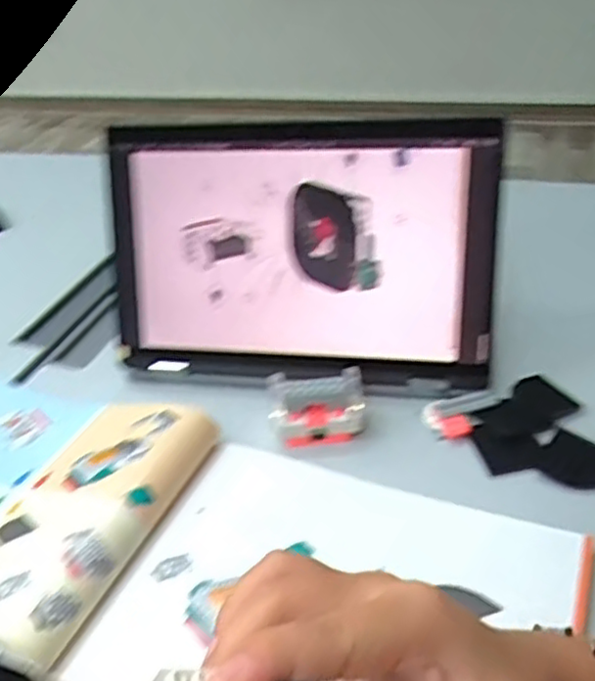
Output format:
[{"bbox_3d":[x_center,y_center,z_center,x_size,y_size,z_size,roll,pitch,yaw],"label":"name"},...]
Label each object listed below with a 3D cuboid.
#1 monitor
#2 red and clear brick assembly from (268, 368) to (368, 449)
[{"bbox_3d":[-0.001,-0.064,0.524,0.292,0.199,0.020,3,16,12],"label":"monitor"},{"bbox_3d":[0.015,0.049,0.502,0.066,0.041,0.037,-4,36,3],"label":"red and clear brick assembly"}]

